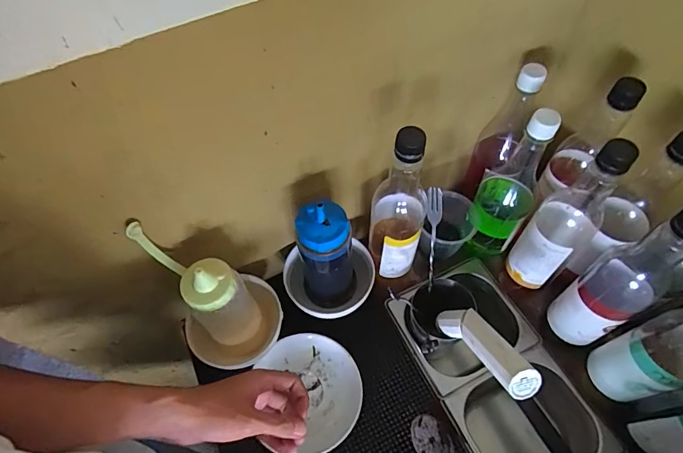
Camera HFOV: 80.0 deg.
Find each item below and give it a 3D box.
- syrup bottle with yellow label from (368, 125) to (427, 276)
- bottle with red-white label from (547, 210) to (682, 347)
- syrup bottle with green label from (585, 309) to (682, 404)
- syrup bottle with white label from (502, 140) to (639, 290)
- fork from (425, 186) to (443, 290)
[{"bbox_3d":[0.072,-0.023,0.510,0.067,0.255,0.071,8,59,7],"label":"syrup bottle with yellow label"},{"bbox_3d":[0.316,0.058,0.455,0.080,0.255,0.069,-36,63,-18],"label":"bottle with red-white label"},{"bbox_3d":[0.345,0.118,0.407,0.069,0.253,0.068,-14,58,-6],"label":"syrup bottle with green label"},{"bbox_3d":[0.269,-0.008,0.489,0.063,0.244,0.062,-41,65,-20],"label":"syrup bottle with white label"},{"bbox_3d":[0.121,0.021,0.540,0.019,0.161,0.009,-7,32,-2],"label":"fork"}]

